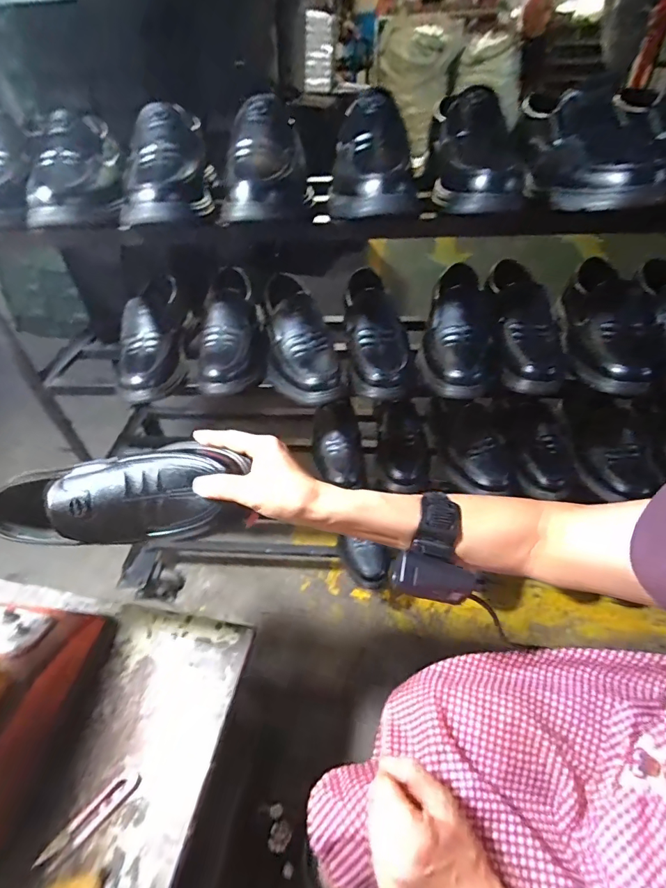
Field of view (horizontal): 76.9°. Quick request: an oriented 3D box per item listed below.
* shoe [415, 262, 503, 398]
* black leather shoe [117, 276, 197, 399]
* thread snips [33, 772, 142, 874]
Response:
[{"bbox_3d":[0.193,-0.174,0.629,0.109,0.087,0.253,11,44,14],"label":"shoe"},{"bbox_3d":[-0.271,-0.164,0.633,0.089,0.087,0.234,-7,43,-5],"label":"black leather shoe"},{"bbox_3d":[-0.239,0.368,0.413,0.024,0.004,0.096,31,52,31],"label":"thread snips"}]

